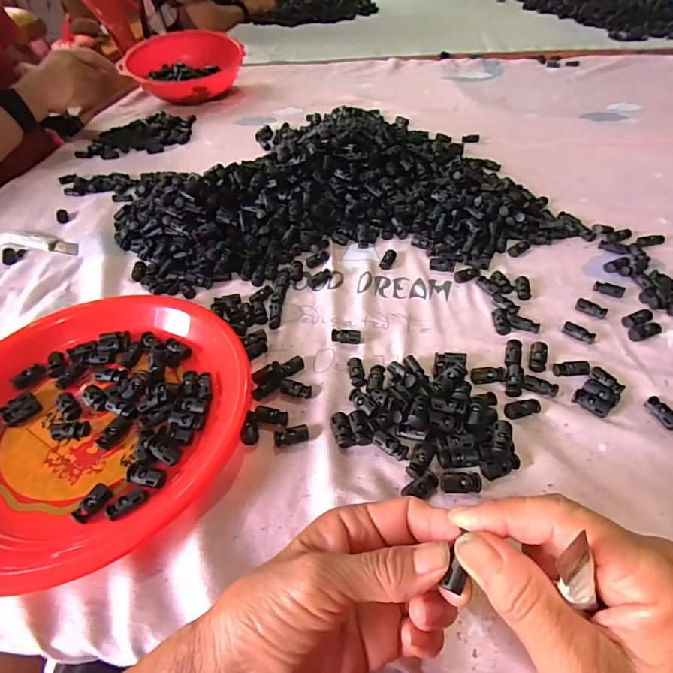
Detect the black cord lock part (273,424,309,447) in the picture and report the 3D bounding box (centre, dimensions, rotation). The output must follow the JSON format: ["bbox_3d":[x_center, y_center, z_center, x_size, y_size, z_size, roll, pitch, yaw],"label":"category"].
[{"bbox_3d":[-0.036,0.078,0.338,0.027,0.008,0.012,-12,49,-6],"label":"black cord lock part"}]

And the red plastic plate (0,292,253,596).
[{"bbox_3d":[-0.217,0.049,0.361,0.251,0.034,0.278,-38,57,-26],"label":"red plastic plate"}]

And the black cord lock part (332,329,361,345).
[{"bbox_3d":[0.010,0.000,0.409,0.027,0.010,0.013,5,50,9],"label":"black cord lock part"}]

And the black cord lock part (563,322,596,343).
[{"bbox_3d":[0.227,-0.003,0.400,0.028,0.007,0.012,33,59,28],"label":"black cord lock part"}]

